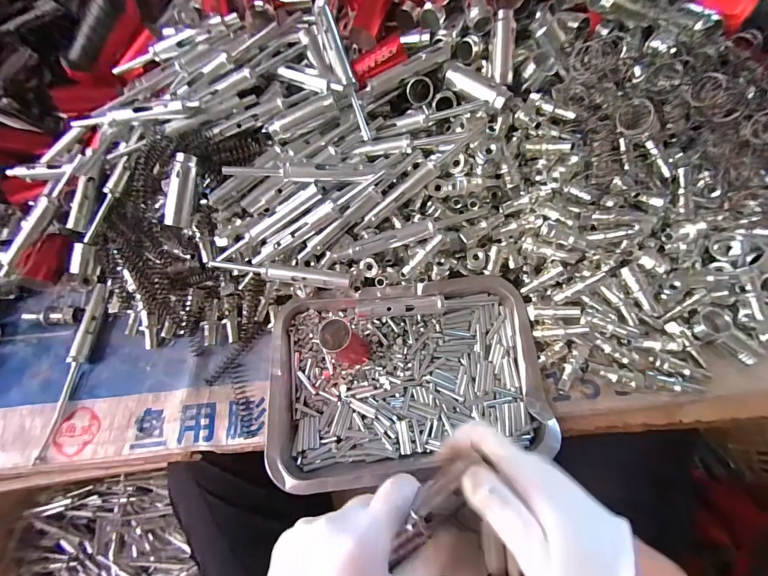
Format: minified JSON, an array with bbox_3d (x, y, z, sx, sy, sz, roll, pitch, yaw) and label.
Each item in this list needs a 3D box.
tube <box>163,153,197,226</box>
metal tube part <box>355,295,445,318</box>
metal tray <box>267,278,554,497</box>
[{"bbox_3d":[-0.195,-0.094,0.336,0.016,0.019,0.069,12,95,6],"label":"tube"},{"bbox_3d":[0.017,0.021,0.357,0.089,0.017,0.017,-8,67,-2],"label":"metal tube part"},{"bbox_3d":[0.021,0.082,0.335,0.249,0.031,0.176,-5,67,-1],"label":"metal tray"}]

